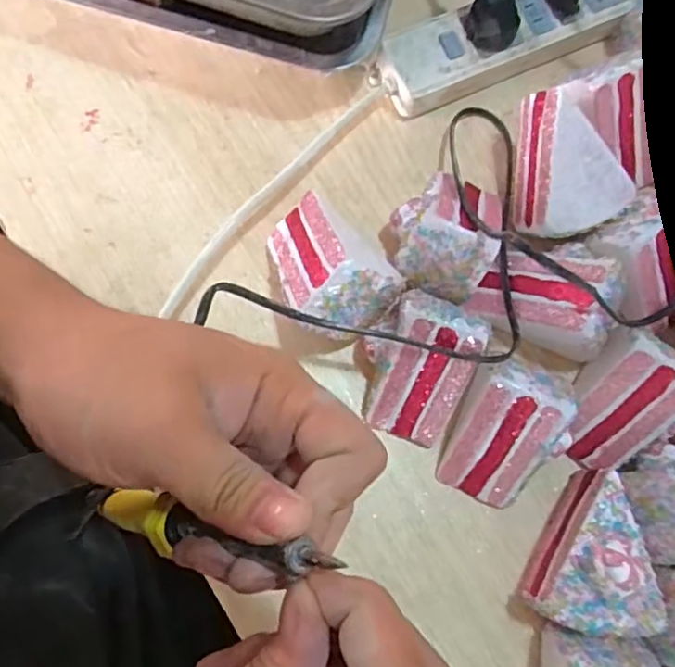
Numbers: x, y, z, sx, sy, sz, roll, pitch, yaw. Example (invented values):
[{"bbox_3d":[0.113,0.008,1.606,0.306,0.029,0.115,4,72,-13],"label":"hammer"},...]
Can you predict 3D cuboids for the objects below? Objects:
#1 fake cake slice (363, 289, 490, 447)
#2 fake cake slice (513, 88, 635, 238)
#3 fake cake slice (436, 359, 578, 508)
[{"bbox_3d":[0.048,0.021,0.375,0.065,0.059,0.081,25,78,0],"label":"fake cake slice"},{"bbox_3d":[0.139,-0.110,0.399,0.068,0.050,0.089,-29,102,5],"label":"fake cake slice"},{"bbox_3d":[0.102,0.059,0.371,0.068,0.057,0.077,19,78,-1],"label":"fake cake slice"}]

